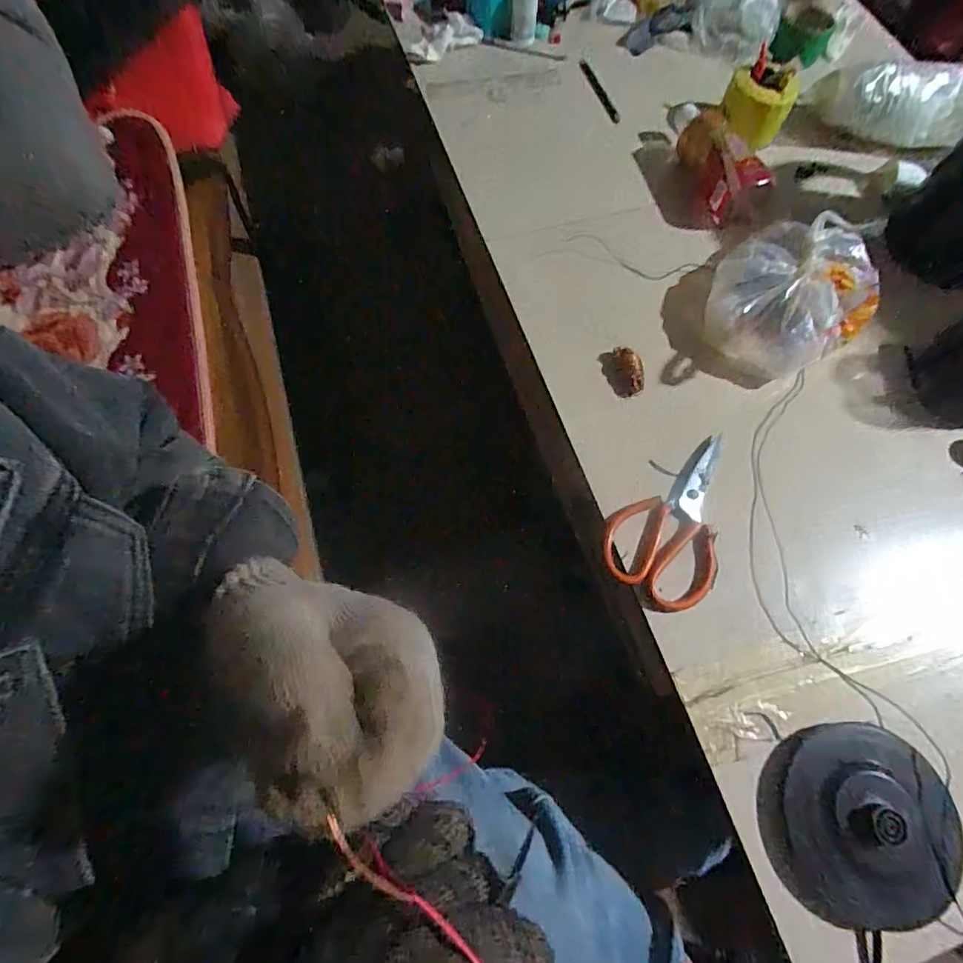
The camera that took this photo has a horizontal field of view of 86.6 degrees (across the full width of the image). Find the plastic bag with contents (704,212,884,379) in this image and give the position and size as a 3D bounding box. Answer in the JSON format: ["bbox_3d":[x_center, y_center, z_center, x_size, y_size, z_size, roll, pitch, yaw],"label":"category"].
[{"bbox_3d":[0.352,-0.217,0.578,0.166,0.085,0.199,43,73,13],"label":"plastic bag with contents"}]

